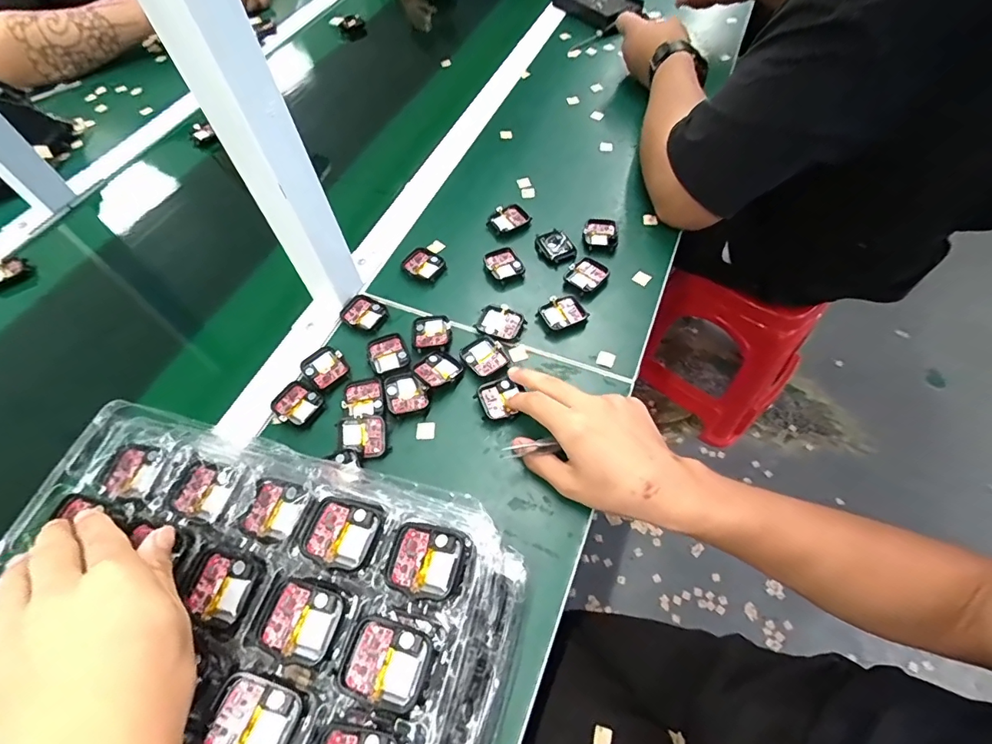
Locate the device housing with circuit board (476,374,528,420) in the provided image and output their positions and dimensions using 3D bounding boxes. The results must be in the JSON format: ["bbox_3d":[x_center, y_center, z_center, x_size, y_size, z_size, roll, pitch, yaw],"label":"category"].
[{"bbox_3d":[0.004,0.023,0.423,0.034,0.007,0.037,-22,62,-12],"label":"device housing with circuit board"}]

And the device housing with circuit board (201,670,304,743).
[{"bbox_3d":[-0.123,0.176,0.236,0.040,0.009,0.036,18,61,14],"label":"device housing with circuit board"}]

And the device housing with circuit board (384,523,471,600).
[{"bbox_3d":[-0.040,0.107,0.269,0.044,0.010,0.038,16,61,13],"label":"device housing with circuit board"}]

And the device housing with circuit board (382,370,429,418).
[{"bbox_3d":[-0.086,0.019,0.436,0.035,0.006,0.045,-25,63,-13],"label":"device housing with circuit board"}]

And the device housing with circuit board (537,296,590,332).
[{"bbox_3d":[0.069,-0.060,0.478,0.044,0.011,0.039,-29,64,-15],"label":"device housing with circuit board"}]

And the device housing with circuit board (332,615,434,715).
[{"bbox_3d":[-0.059,0.152,0.247,0.045,0.008,0.035,15,60,12],"label":"device housing with circuit board"}]

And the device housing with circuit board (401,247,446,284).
[{"bbox_3d":[-0.080,-0.119,0.521,0.047,0.007,0.040,36,66,19],"label":"device housing with circuit board"}]

